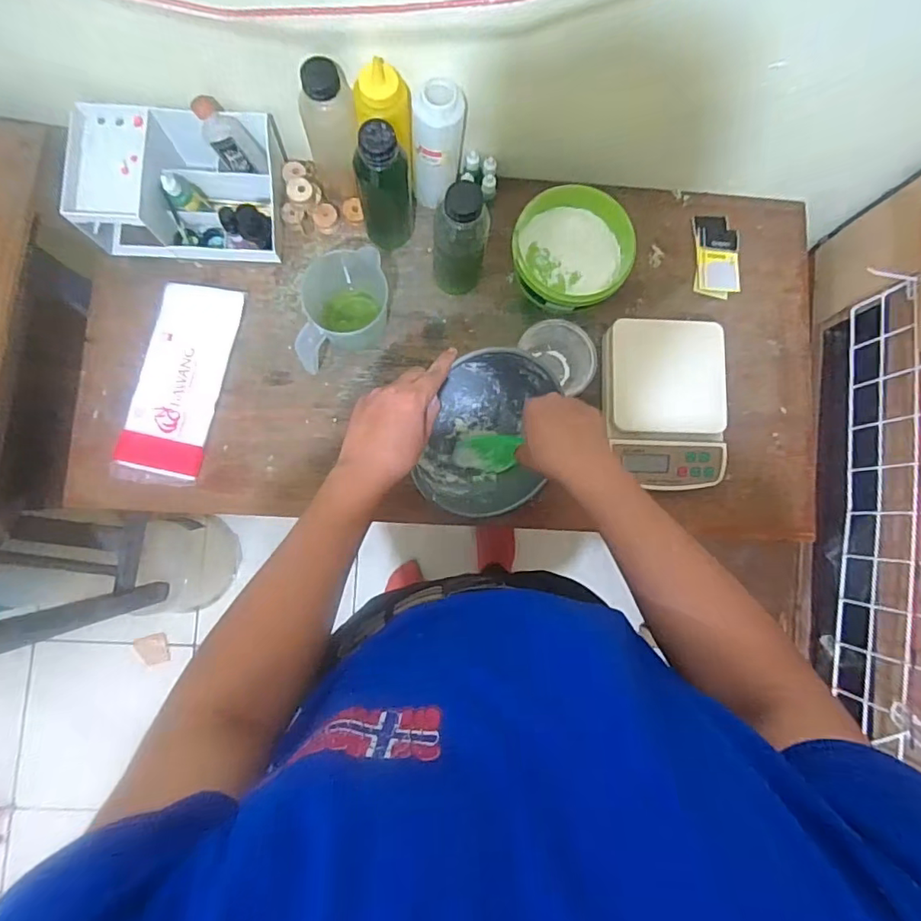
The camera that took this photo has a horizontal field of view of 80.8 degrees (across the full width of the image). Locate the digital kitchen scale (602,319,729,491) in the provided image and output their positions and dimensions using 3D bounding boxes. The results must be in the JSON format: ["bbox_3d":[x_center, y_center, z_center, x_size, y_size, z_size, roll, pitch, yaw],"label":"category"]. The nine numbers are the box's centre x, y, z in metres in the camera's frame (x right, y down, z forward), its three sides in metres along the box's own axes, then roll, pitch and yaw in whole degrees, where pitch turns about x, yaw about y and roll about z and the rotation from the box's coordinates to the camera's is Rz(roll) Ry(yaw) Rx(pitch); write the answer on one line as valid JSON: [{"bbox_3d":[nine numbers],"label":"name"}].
[{"bbox_3d":[0.270,-0.072,0.723,0.156,0.053,0.219,-1,84,-3],"label":"digital kitchen scale"}]

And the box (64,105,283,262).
[{"bbox_3d":[-0.354,-0.354,0.690,0.228,0.091,0.152,2,83,-3],"label":"box"}]

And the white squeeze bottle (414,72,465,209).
[{"bbox_3d":[-0.028,-0.381,0.664,0.059,0.148,0.062,0,83,-3],"label":"white squeeze bottle"}]

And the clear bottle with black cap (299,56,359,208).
[{"bbox_3d":[-0.154,-0.392,0.657,0.065,0.173,0.054,-22,85,-6],"label":"clear bottle with black cap"}]

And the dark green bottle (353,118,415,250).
[{"bbox_3d":[-0.091,-0.335,0.665,0.062,0.203,0.068,-3,84,-4],"label":"dark green bottle"}]

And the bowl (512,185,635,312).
[{"bbox_3d":[0.147,-0.282,0.726,0.150,0.073,0.142,0,83,-3],"label":"bowl"}]

